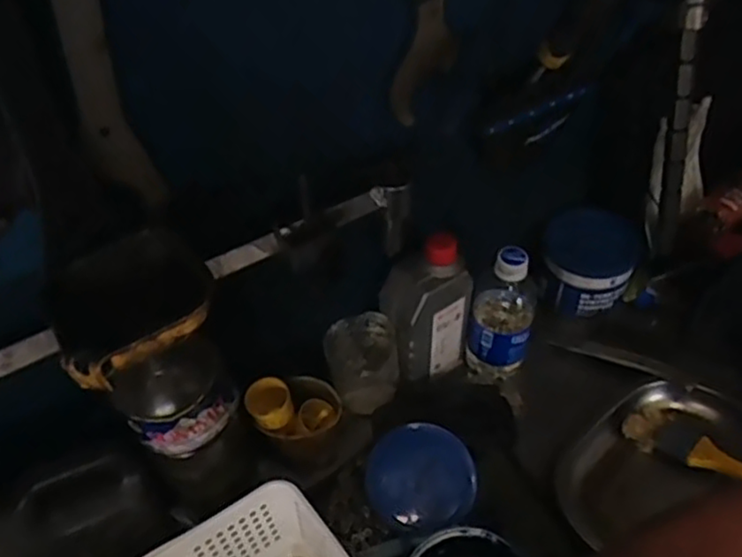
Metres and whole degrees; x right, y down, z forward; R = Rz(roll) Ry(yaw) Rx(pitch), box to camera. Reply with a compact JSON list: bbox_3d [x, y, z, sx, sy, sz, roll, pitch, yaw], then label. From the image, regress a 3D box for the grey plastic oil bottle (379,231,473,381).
[{"bbox_3d":[0.056,0.033,0.672,0.074,0.157,0.049,-30,50,-23],"label":"grey plastic oil bottle"}]

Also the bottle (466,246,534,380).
[{"bbox_3d":[0.130,0.039,0.687,0.059,0.167,0.050,11,47,15],"label":"bottle"}]

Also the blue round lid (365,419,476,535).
[{"bbox_3d":[0.046,0.181,0.625,0.097,0.012,0.094,-4,64,9],"label":"blue round lid"}]

